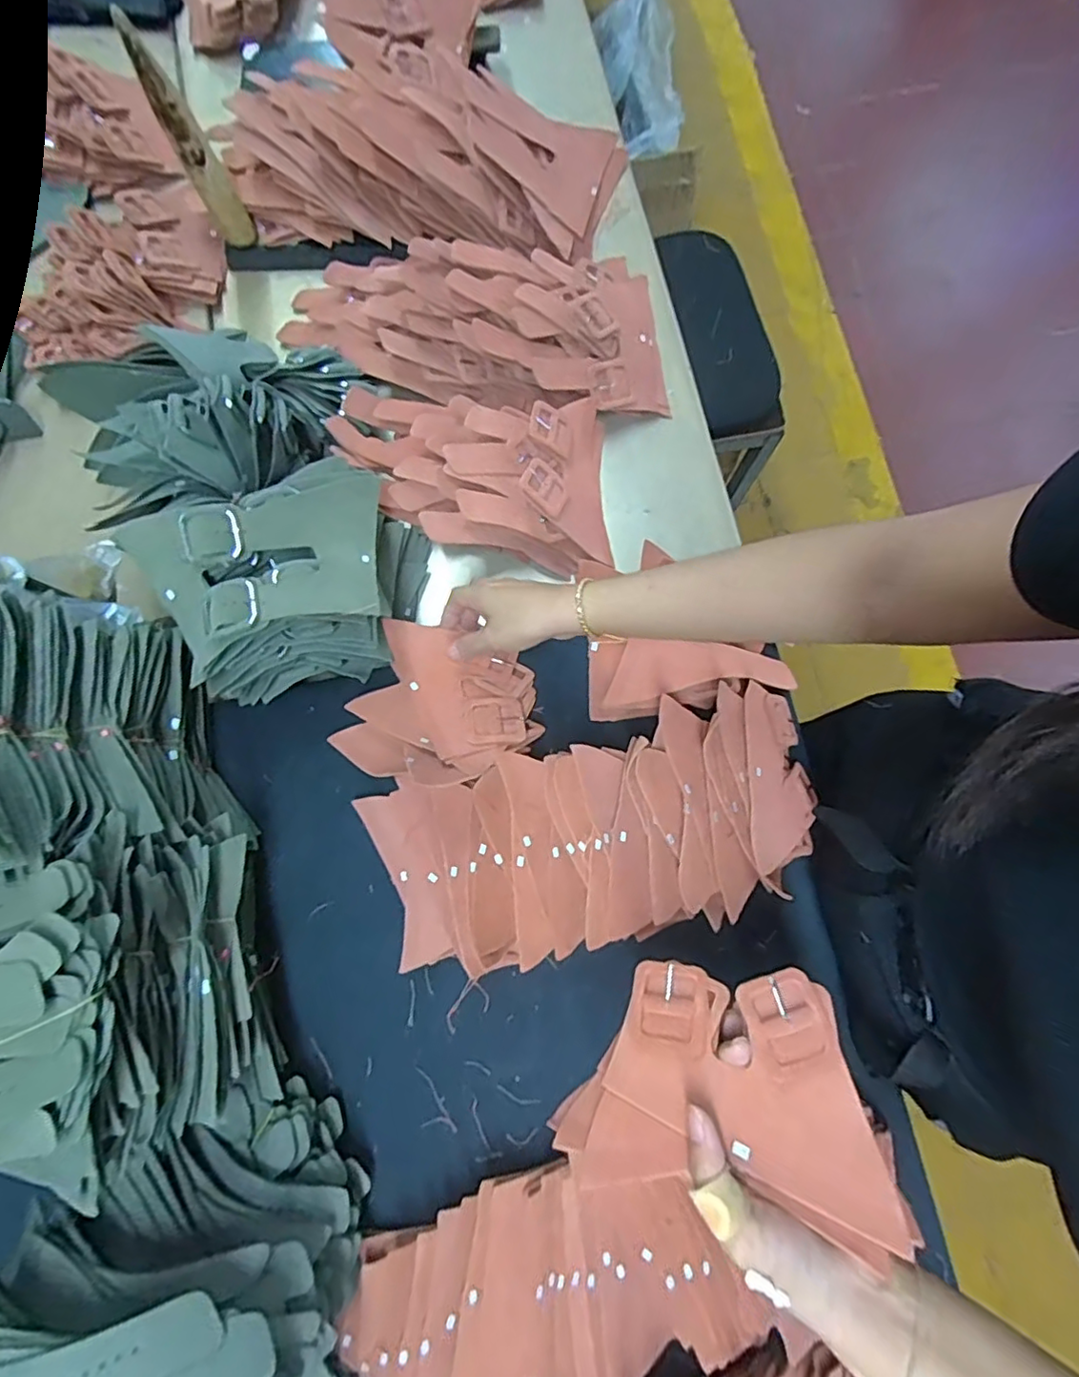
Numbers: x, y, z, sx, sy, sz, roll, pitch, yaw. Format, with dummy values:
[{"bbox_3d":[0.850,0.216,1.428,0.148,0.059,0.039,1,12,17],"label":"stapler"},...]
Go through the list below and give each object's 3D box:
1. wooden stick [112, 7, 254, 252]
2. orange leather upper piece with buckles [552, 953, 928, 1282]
[{"bbox_3d":[-0.342,-0.535,0.602,0.038,0.184,0.037,-31,81,-5],"label":"wooden stick"},{"bbox_3d":[0.105,0.225,0.352,0.176,0.018,0.117,0,58,16],"label":"orange leather upper piece with buckles"}]

